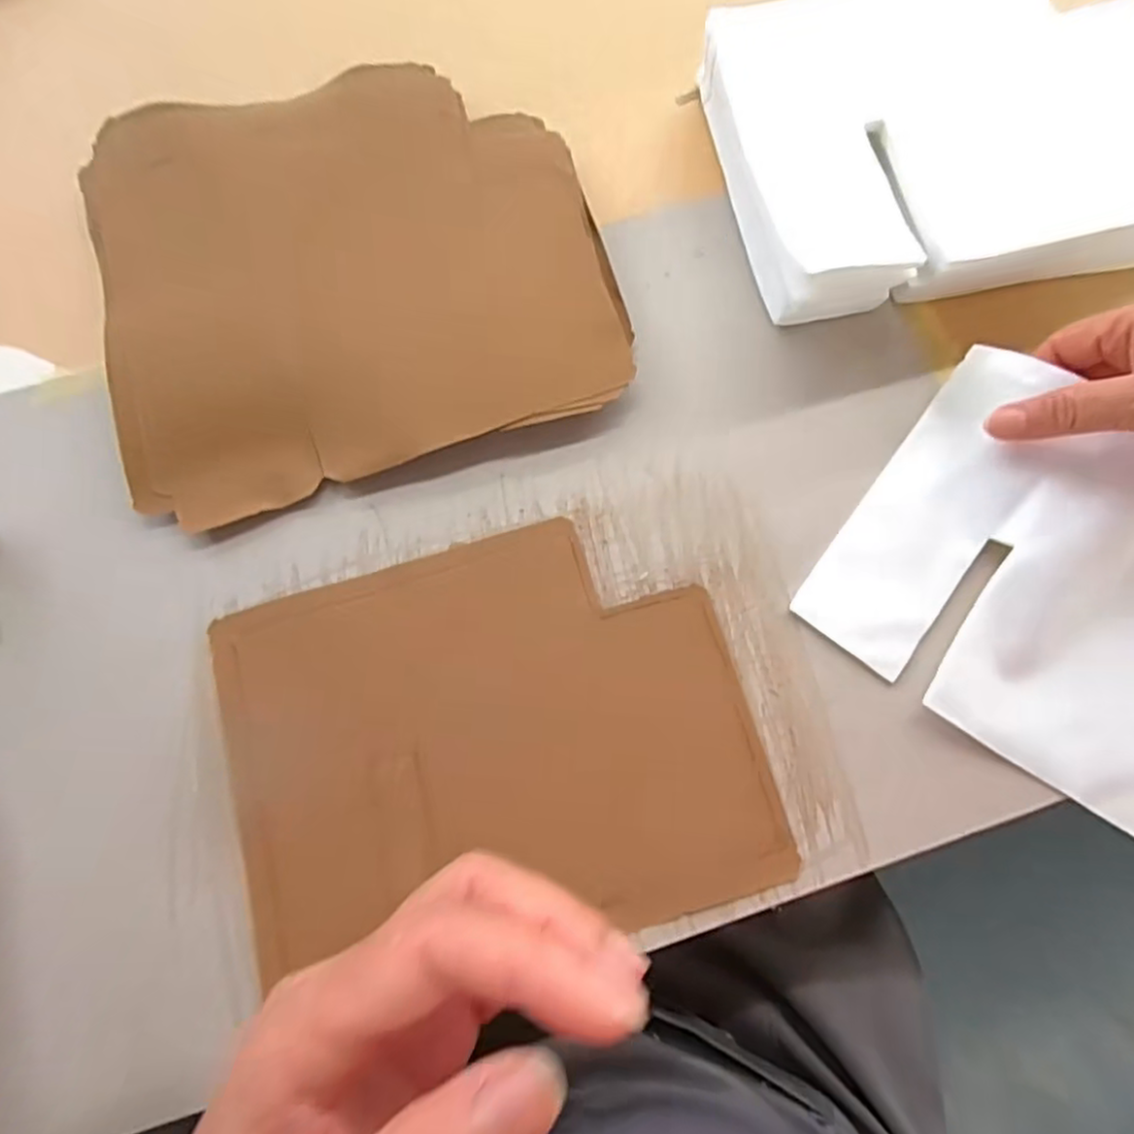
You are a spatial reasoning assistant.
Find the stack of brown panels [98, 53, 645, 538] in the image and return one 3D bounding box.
[{"bbox_3d":[-0.118,-0.166,0.357,0.265,0.032,0.235,-17,78,-4],"label":"stack of brown panels"}]

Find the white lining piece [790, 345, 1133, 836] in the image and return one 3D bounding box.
[{"bbox_3d":[0.252,0.017,0.322,0.223,0.041,0.169,34,81,6],"label":"white lining piece"}]

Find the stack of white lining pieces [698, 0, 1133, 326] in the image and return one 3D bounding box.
[{"bbox_3d":[0.207,-0.238,0.362,0.234,0.053,0.177,-12,79,-2],"label":"stack of white lining pieces"}]

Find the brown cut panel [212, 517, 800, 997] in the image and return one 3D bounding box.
[{"bbox_3d":[-0.035,0.082,0.318,0.242,0.005,0.189,-15,76,-5],"label":"brown cut panel"}]

